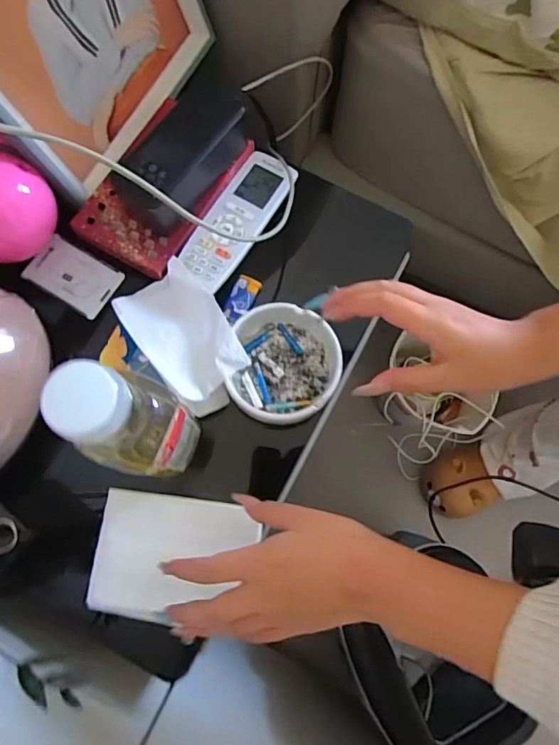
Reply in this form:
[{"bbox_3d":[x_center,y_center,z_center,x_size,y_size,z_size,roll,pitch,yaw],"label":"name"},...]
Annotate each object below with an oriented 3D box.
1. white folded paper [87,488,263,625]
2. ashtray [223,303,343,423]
[{"bbox_3d":[-0.086,0.151,0.401,0.123,0.012,0.097,8,77,0],"label":"white folded paper"},{"bbox_3d":[0.007,-0.006,0.429,0.092,0.028,0.099,7,77,0],"label":"ashtray"}]

